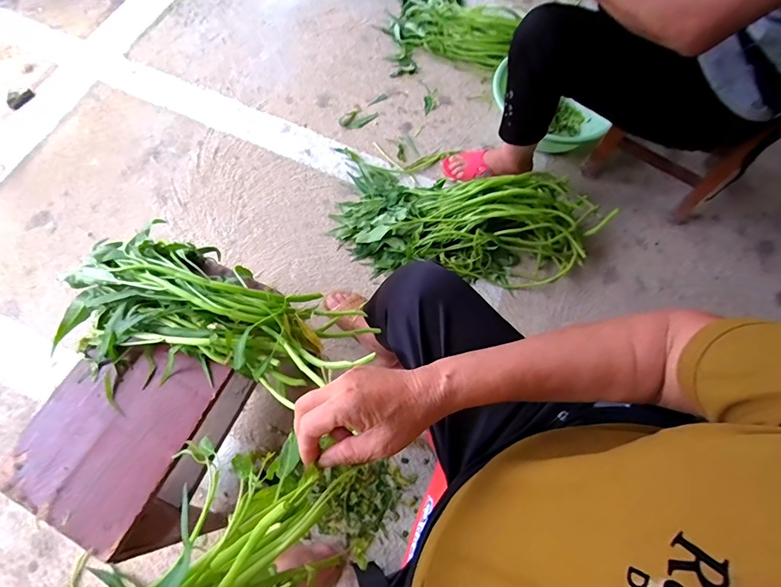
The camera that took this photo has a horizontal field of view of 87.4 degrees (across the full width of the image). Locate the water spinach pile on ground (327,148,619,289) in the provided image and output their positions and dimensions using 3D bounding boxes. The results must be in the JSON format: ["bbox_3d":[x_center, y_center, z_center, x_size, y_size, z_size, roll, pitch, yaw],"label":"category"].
[{"bbox_3d":[0.178,-0.184,0.979,0.635,0.123,0.300,12,69,2],"label":"water spinach pile on ground"}]

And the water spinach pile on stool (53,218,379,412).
[{"bbox_3d":[-0.279,0.044,0.590,0.451,0.090,0.241,25,70,7],"label":"water spinach pile on stool"}]

